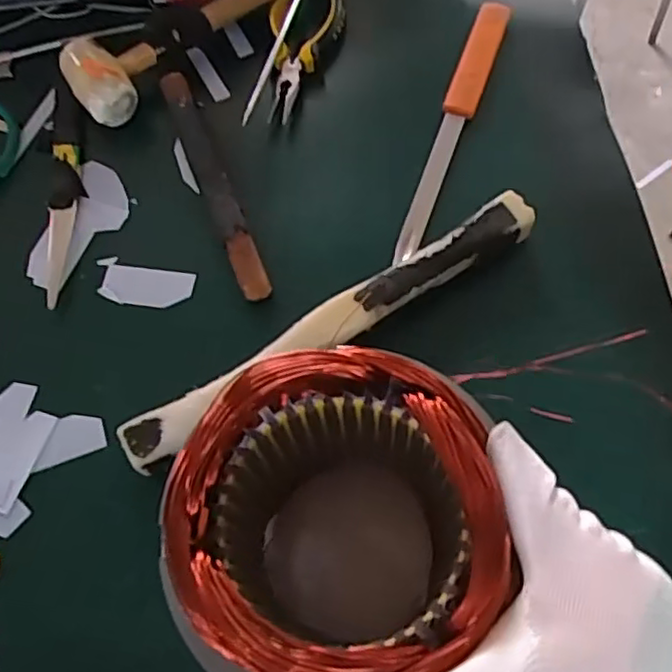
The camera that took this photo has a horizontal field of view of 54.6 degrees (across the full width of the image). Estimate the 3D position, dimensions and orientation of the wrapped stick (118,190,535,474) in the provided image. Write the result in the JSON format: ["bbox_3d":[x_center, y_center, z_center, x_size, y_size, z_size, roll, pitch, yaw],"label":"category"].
[{"bbox_3d":[0.002,-0.005,0.454,0.317,0.042,0.032,-31,69,-12],"label":"wrapped stick"}]

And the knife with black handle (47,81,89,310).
[{"bbox_3d":[-0.221,-0.121,0.530,0.026,0.012,0.211,-8,66,-2],"label":"knife with black handle"}]

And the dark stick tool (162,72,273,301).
[{"bbox_3d":[-0.098,-0.126,0.519,0.022,0.021,0.226,-21,67,-8],"label":"dark stick tool"}]

